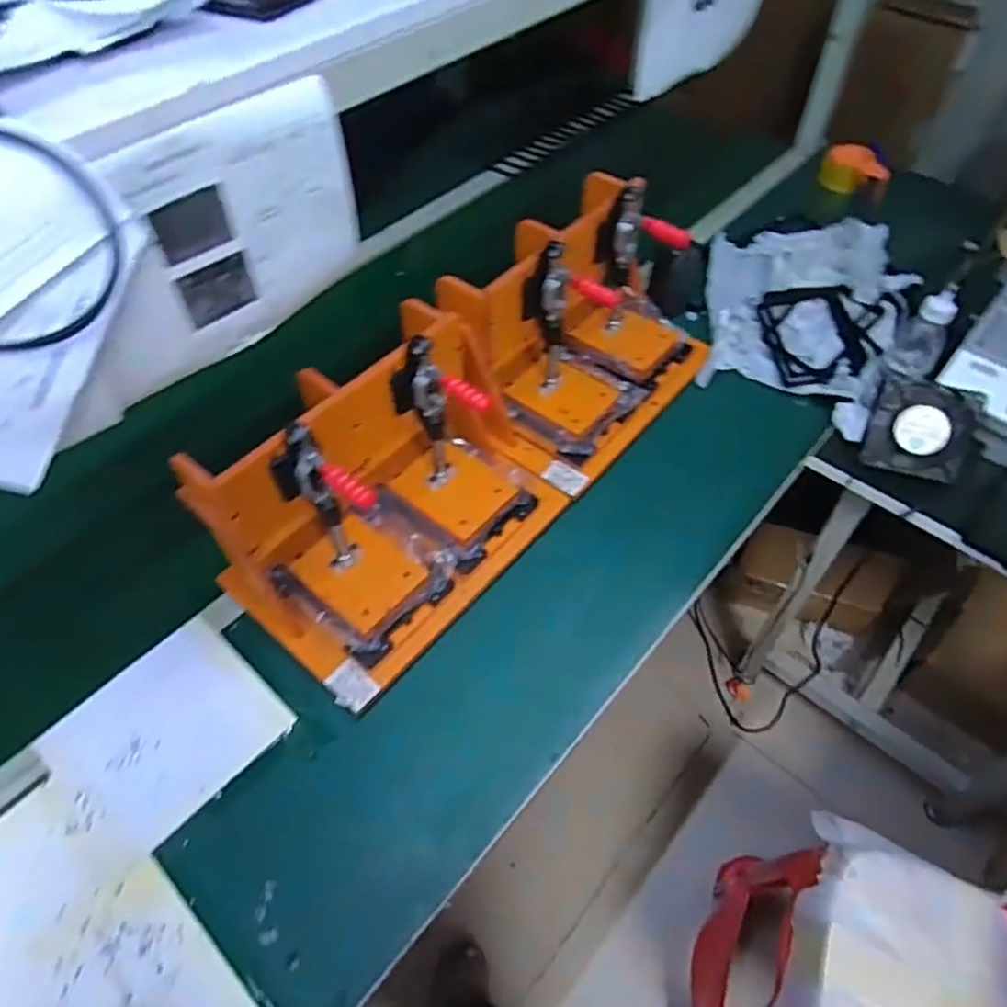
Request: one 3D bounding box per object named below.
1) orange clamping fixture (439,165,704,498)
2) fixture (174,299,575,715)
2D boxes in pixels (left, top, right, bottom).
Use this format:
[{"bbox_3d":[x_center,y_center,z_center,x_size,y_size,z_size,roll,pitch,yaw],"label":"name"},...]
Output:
[{"bbox_3d":[0.116,-0.256,0.957,0.240,0.246,0.375,31,59,22],"label":"orange clamping fixture"},{"bbox_3d":[-0.124,-0.019,0.799,0.237,0.265,0.398,35,61,24],"label":"fixture"}]

